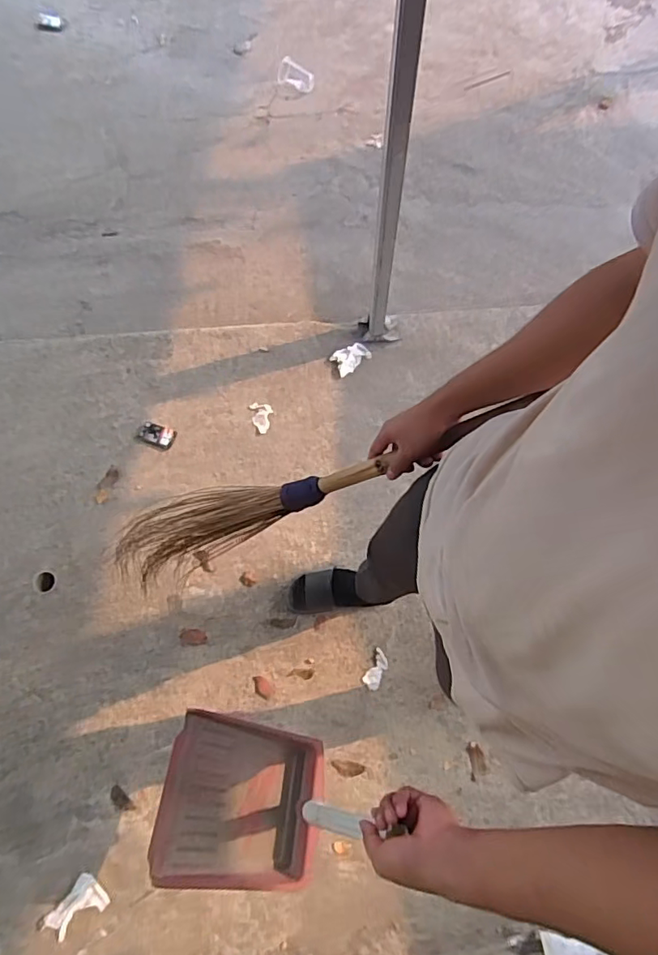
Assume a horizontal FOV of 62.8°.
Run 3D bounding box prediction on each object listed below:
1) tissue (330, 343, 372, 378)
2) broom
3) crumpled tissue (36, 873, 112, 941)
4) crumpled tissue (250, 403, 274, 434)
[{"bbox_3d":[0.062,-0.364,1.616,0.111,0.033,0.078,-40,76,-11],"label":"tissue"},{"bbox_3d":[-0.118,0.047,0.903,0.751,0.092,0.115,-20,65,36],"label":"broom"},{"bbox_3d":[-0.572,0.974,1.205,0.086,0.015,0.145,42,78,13],"label":"crumpled tissue"},{"bbox_3d":[-0.193,-0.176,1.576,0.062,0.008,0.092,-11,73,-3],"label":"crumpled tissue"}]

